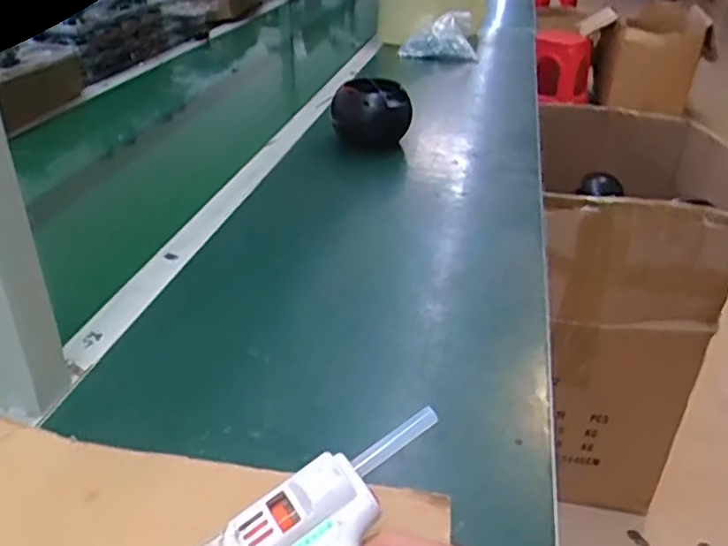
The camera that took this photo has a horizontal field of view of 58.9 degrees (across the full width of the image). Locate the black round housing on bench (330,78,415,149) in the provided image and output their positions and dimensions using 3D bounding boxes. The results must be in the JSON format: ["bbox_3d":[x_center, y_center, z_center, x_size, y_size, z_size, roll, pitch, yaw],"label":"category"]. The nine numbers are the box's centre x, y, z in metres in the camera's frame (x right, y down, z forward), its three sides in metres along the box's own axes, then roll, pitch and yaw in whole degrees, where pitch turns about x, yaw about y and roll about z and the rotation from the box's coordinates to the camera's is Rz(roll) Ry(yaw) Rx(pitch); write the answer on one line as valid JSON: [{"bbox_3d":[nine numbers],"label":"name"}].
[{"bbox_3d":[0.015,-0.256,1.056,0.106,0.102,0.097,2,32,-1],"label":"black round housing on bench"}]

